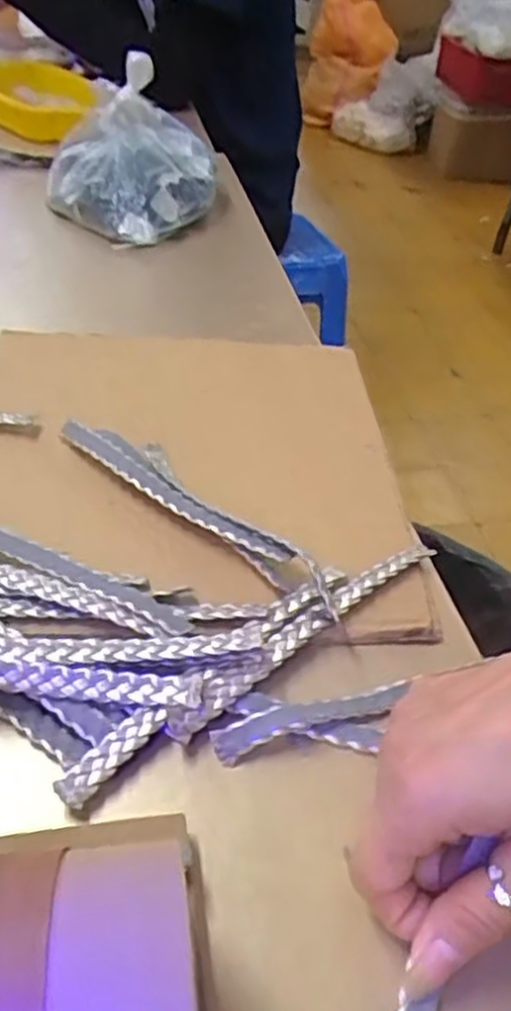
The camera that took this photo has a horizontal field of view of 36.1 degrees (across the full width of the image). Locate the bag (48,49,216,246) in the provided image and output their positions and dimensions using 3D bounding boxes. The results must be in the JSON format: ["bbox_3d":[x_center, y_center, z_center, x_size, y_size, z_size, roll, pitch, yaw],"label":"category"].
[{"bbox_3d":[-0.114,-0.347,0.745,0.165,0.124,0.174,-1,39,-9],"label":"bag"}]

